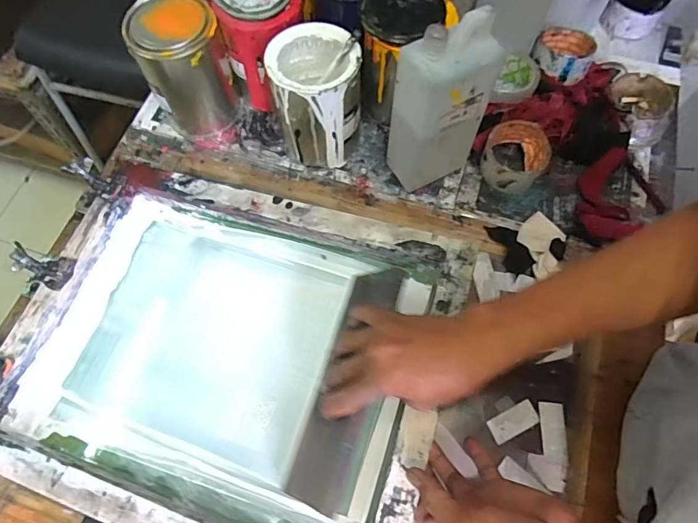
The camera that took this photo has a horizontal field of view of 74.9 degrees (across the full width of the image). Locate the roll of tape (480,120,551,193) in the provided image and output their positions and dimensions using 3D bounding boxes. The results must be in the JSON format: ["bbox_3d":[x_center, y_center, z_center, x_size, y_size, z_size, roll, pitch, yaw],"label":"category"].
[{"bbox_3d":[0.223,-0.139,0.615,0.079,0.053,0.087,20,67,12],"label":"roll of tape"}]

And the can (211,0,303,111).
[{"bbox_3d":[-0.114,-0.311,0.615,0.107,0.168,0.116,0,66,0],"label":"can"}]

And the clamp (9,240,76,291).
[{"bbox_3d":[-0.349,0.003,0.517,0.052,0.038,0.039,16,67,7],"label":"clamp"}]

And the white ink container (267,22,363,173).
[{"bbox_3d":[-0.039,-0.206,0.596,0.107,0.156,0.106,1,65,3],"label":"white ink container"}]

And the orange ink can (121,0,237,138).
[{"bbox_3d":[-0.216,-0.259,0.613,0.101,0.149,0.103,0,66,0],"label":"orange ink can"}]

